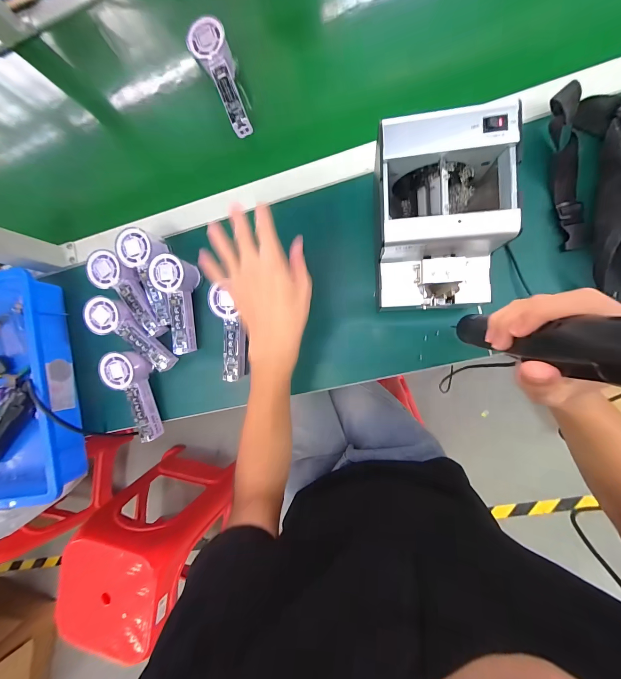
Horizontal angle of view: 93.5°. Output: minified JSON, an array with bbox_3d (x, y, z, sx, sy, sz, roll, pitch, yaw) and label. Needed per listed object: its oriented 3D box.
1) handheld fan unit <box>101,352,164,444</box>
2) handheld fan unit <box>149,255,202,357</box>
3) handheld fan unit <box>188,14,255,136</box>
[{"bbox_3d":[-0.274,0.087,0.463,0.057,0.050,0.150,-14,102,9],"label":"handheld fan unit"},{"bbox_3d":[-0.202,-0.054,0.449,0.058,0.048,0.150,0,106,10],"label":"handheld fan unit"},{"bbox_3d":[-0.130,-0.391,0.452,0.056,0.053,0.152,-18,100,9],"label":"handheld fan unit"}]

